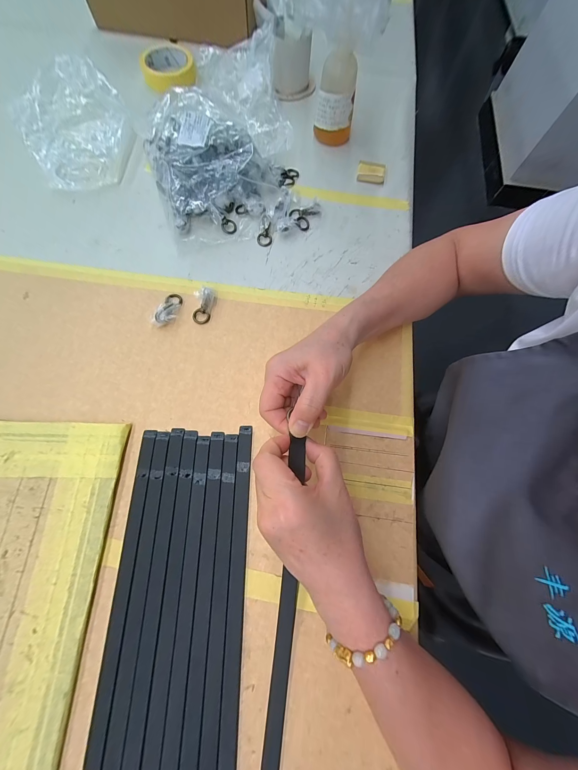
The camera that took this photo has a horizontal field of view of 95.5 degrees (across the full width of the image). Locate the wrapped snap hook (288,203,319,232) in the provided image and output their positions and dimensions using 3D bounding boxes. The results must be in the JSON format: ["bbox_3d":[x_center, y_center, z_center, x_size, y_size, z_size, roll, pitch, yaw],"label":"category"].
[{"bbox_3d":[0.023,-0.265,0.412,0.047,0.015,0.042,7,72,0],"label":"wrapped snap hook"}]

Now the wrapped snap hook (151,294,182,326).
[{"bbox_3d":[-0.162,-0.103,0.354,0.027,0.017,0.053,25,73,6],"label":"wrapped snap hook"}]

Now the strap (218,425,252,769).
[{"bbox_3d":[-0.050,0.288,0.234,0.021,0.009,0.495,1,72,-2],"label":"strap"}]

